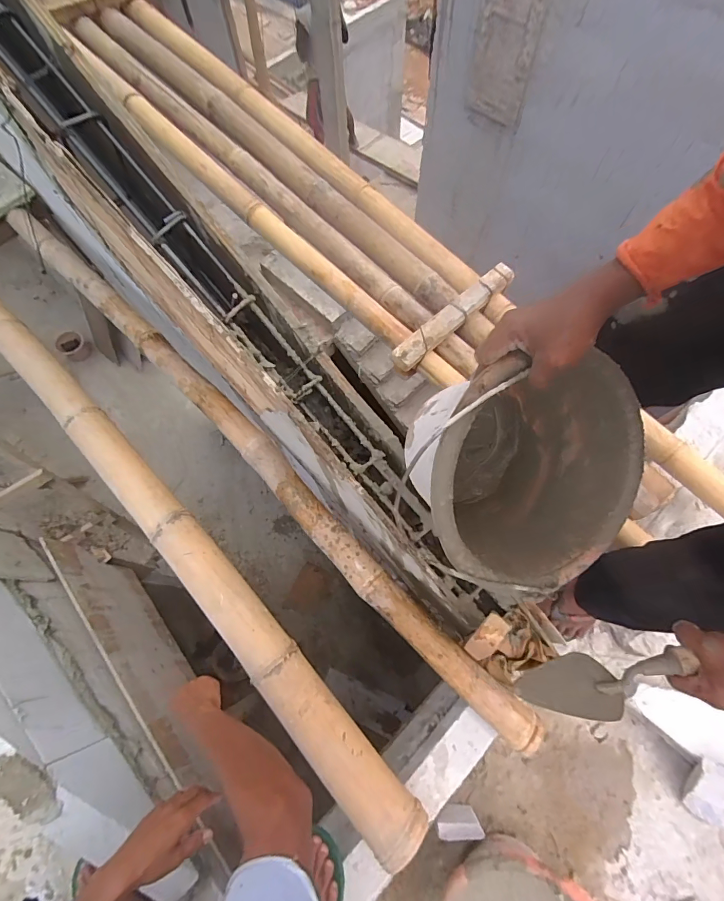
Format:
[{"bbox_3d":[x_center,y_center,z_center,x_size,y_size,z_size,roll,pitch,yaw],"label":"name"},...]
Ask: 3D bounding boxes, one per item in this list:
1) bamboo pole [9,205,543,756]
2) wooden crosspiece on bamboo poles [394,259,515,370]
[{"bbox_3d":[-0.345,-0.082,1.004,0.100,0.067,1.885,-43,73,-13],"label":"bamboo pole"},{"bbox_3d":[0.232,-0.342,1.041,0.396,0.047,0.055,-40,72,-12],"label":"wooden crosspiece on bamboo poles"}]

